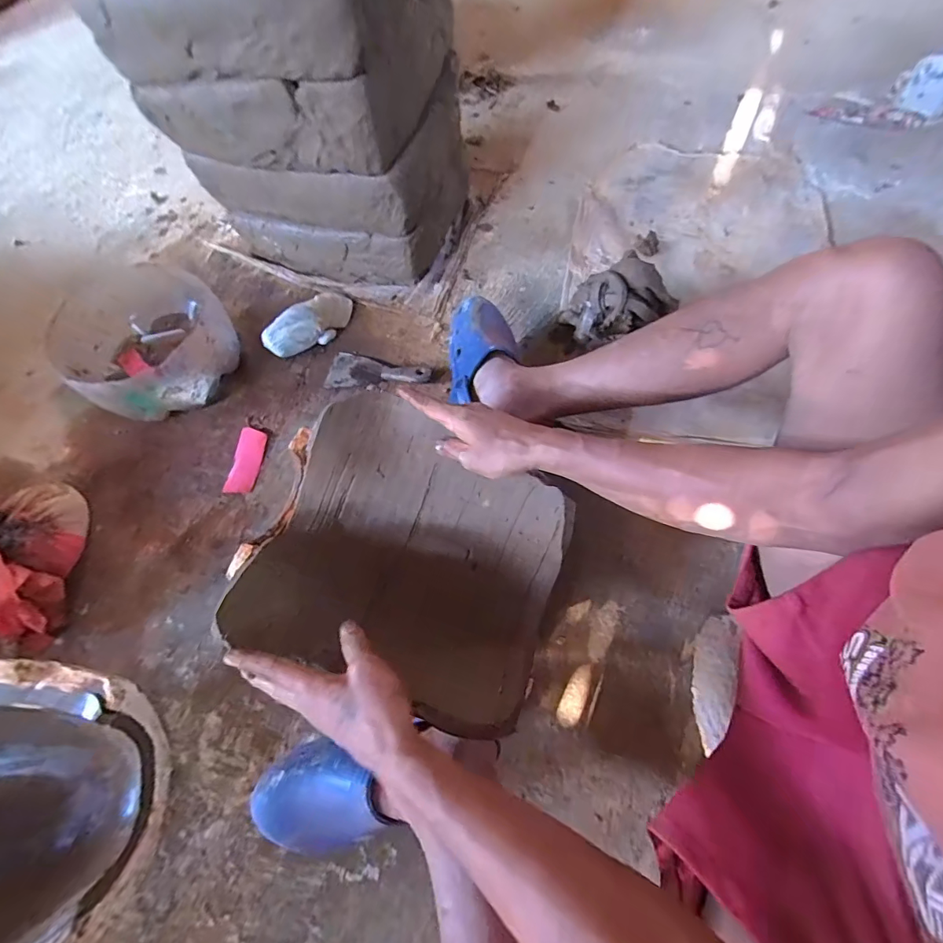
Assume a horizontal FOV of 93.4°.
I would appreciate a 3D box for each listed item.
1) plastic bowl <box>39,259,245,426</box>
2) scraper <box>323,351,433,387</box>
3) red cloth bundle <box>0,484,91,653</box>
[{"bbox_3d":[-0.513,-0.200,0.725,0.251,0.124,0.235,-1,65,3],"label":"plastic bowl"},{"bbox_3d":[-0.156,-0.171,0.744,0.182,0.027,0.067,8,66,7],"label":"scraper"},{"bbox_3d":[-0.607,0.111,0.570,0.143,0.151,0.207,-23,66,-7],"label":"red cloth bundle"}]

